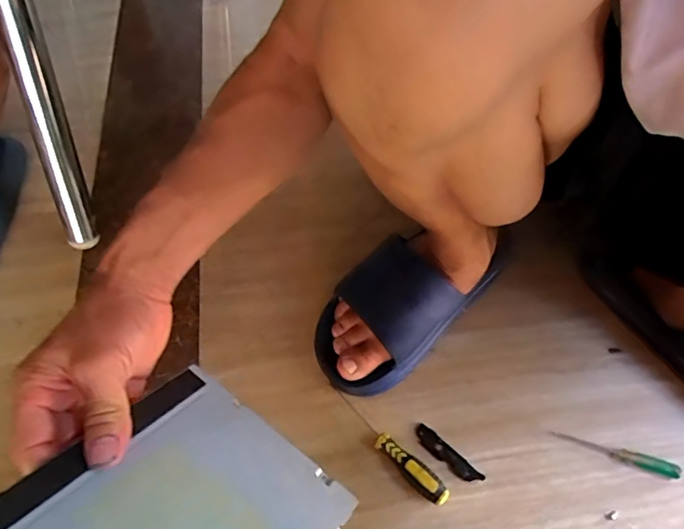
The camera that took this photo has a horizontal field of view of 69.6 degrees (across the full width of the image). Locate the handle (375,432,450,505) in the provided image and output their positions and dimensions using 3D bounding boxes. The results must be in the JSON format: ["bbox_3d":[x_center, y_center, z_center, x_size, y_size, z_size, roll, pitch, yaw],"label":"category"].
[{"bbox_3d":[0.066,0.197,0.474,0.081,0.023,0.022,39,69,22],"label":"handle"}]

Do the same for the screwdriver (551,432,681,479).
[{"bbox_3d":[0.266,0.184,0.482,0.115,0.010,0.016,15,62,11],"label":"screwdriver"}]

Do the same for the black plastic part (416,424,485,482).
[{"bbox_3d":[0.104,0.189,0.490,0.075,0.005,0.018,39,69,21],"label":"black plastic part"}]

